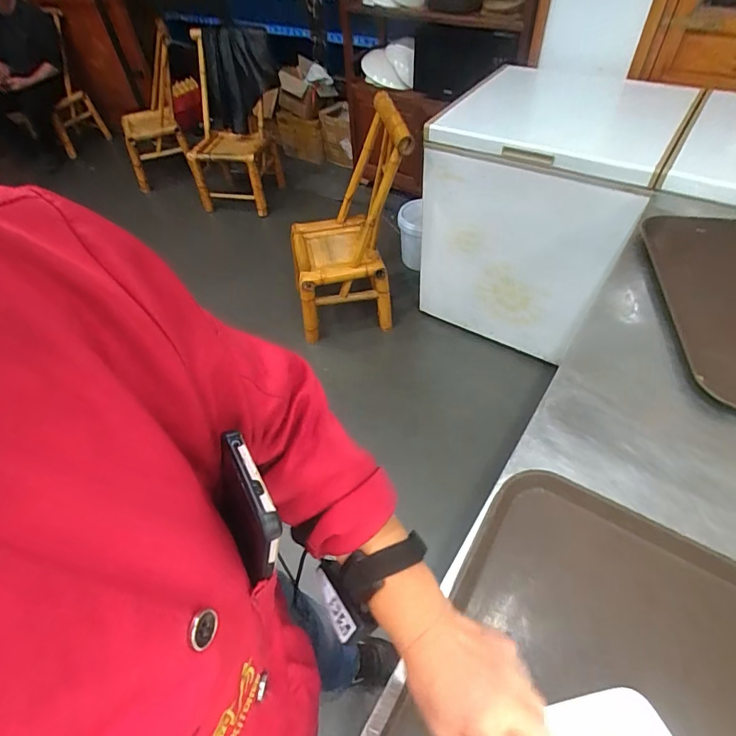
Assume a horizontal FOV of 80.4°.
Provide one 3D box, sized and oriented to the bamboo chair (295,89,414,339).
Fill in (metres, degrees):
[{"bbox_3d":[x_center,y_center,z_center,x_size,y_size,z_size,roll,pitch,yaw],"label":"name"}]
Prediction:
[{"bbox_3d":[-0.107,-0.580,1.723,0.442,0.769,0.450,-11,50,-5],"label":"bamboo chair"}]

